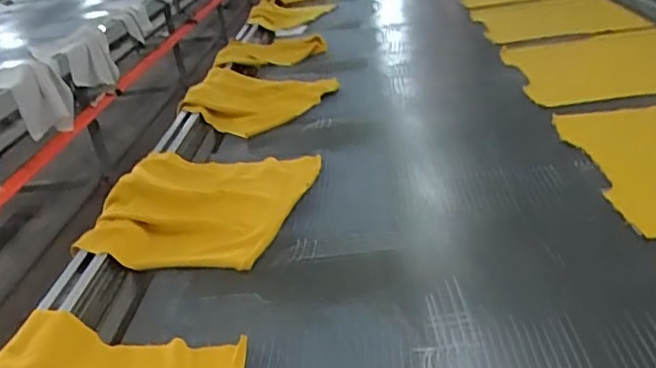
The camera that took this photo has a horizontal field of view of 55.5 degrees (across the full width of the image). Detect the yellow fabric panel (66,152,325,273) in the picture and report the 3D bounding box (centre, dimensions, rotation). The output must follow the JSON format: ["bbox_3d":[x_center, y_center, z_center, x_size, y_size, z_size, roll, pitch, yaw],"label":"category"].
[{"bbox_3d":[-0.221,0.028,1.050,0.338,0.053,0.354,2,27,20],"label":"yellow fabric panel"}]

